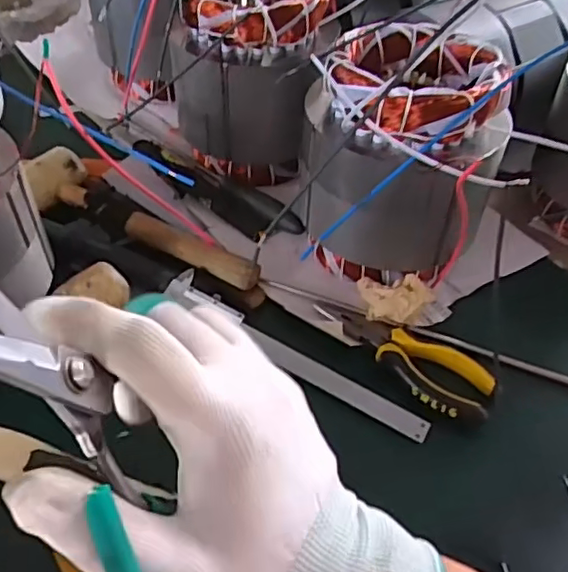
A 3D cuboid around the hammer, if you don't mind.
[{"bbox_3d":[-0.134,-0.055,0.549,0.250,0.029,0.066,30,54,21],"label":"hammer"}]

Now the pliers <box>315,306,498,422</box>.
[{"bbox_3d":[0.089,0.052,0.470,0.146,0.015,0.046,28,53,19],"label":"pliers"}]

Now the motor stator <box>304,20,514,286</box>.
[{"bbox_3d":[0.095,-0.098,0.488,0.142,0.164,0.142,1,49,-2],"label":"motor stator"}]

